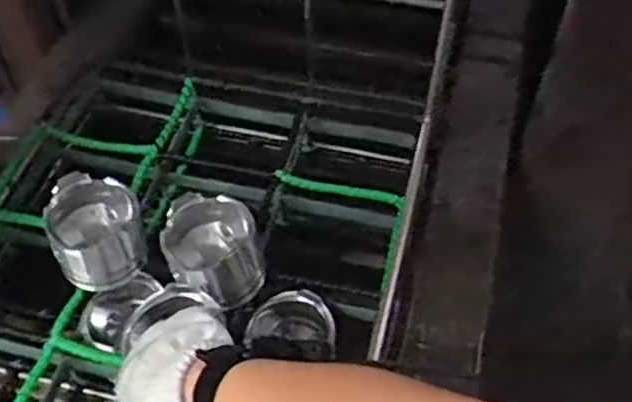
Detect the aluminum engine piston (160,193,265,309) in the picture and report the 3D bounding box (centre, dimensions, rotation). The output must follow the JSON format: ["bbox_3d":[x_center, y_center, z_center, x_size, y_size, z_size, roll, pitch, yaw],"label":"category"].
[{"bbox_3d":[-0.104,0.055,0.736,0.089,0.097,0.088,-17,53,-12],"label":"aluminum engine piston"}]

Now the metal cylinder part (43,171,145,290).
[{"bbox_3d":[-0.226,0.028,0.745,0.087,0.098,0.083,0,51,0],"label":"metal cylinder part"}]

